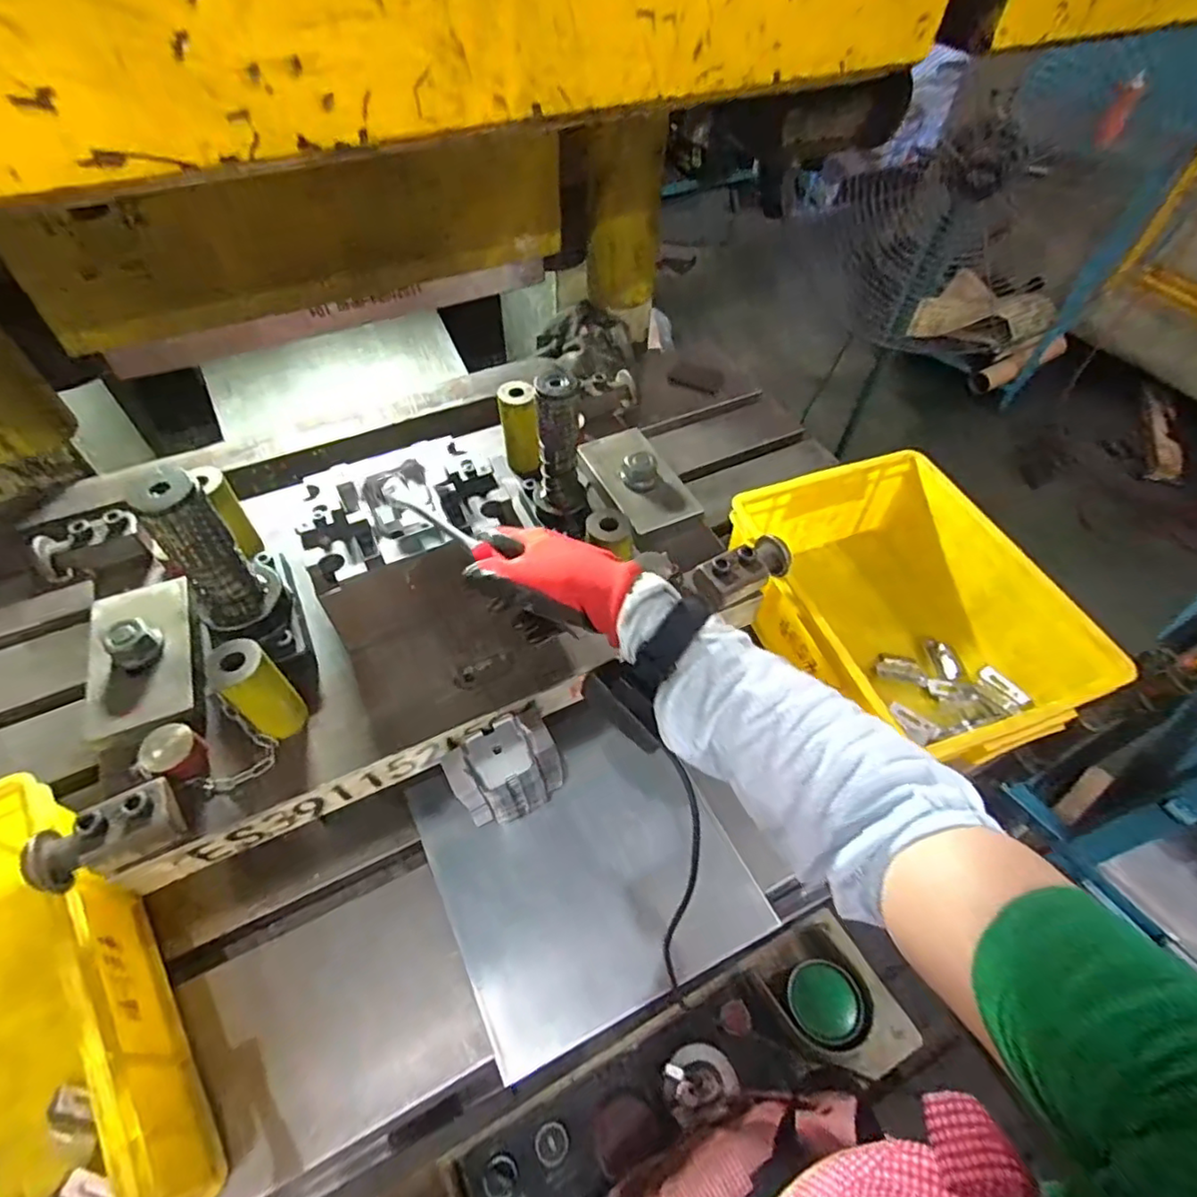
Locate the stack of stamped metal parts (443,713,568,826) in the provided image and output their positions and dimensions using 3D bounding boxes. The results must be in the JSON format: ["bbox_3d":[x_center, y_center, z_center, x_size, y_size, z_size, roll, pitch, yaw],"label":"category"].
[{"bbox_3d":[-0.080,0.163,0.568,0.097,0.119,0.055,-27,58,-20],"label":"stack of stamped metal parts"}]

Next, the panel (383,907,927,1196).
[{"bbox_3d":[0.038,0.490,0.564,0.545,0.078,0.145,-22,57,-17],"label":"panel"}]

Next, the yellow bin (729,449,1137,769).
[{"bbox_3d":[0.326,0.026,0.695,0.263,0.158,0.348,-18,55,-14],"label":"yellow bin"}]

